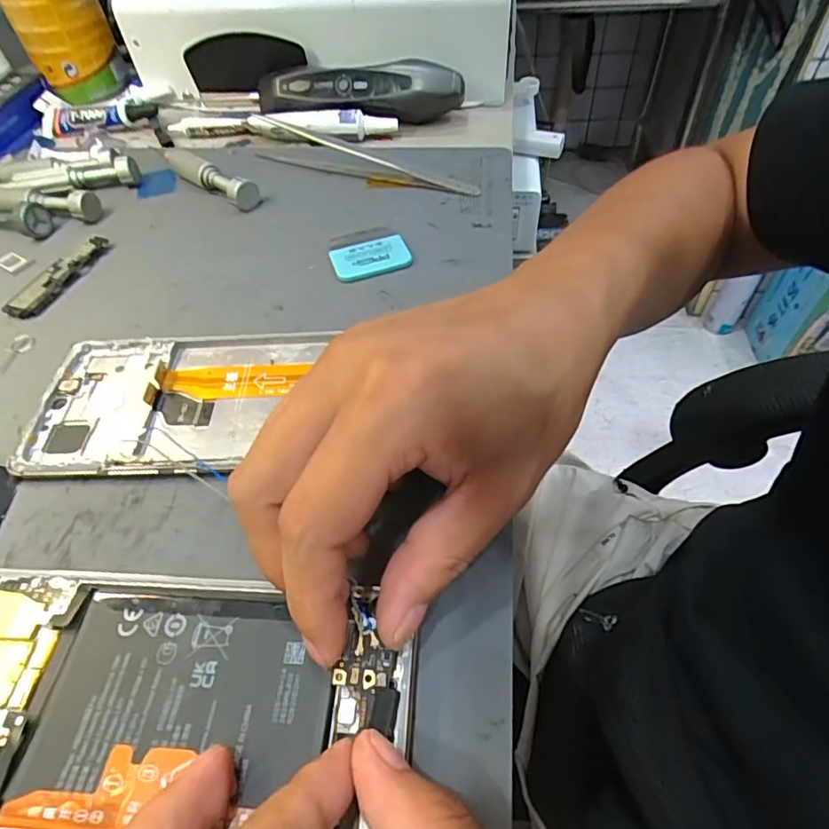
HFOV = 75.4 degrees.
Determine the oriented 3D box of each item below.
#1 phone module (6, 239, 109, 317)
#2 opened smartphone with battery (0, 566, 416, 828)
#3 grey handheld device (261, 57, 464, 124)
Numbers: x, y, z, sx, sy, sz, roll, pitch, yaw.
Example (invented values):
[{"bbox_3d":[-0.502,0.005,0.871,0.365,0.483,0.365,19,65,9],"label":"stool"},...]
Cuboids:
[{"bbox_3d":[-0.191,-0.075,0.289,0.017,0.006,0.065,16,55,14],"label":"phone module"},{"bbox_3d":[-0.081,0.079,0.156,0.157,0.006,0.071,-3,52,3],"label":"opened smartphone with battery"},{"bbox_3d":[-0.040,-0.221,0.373,0.144,0.034,0.035,0,52,3],"label":"grey handheld device"}]

